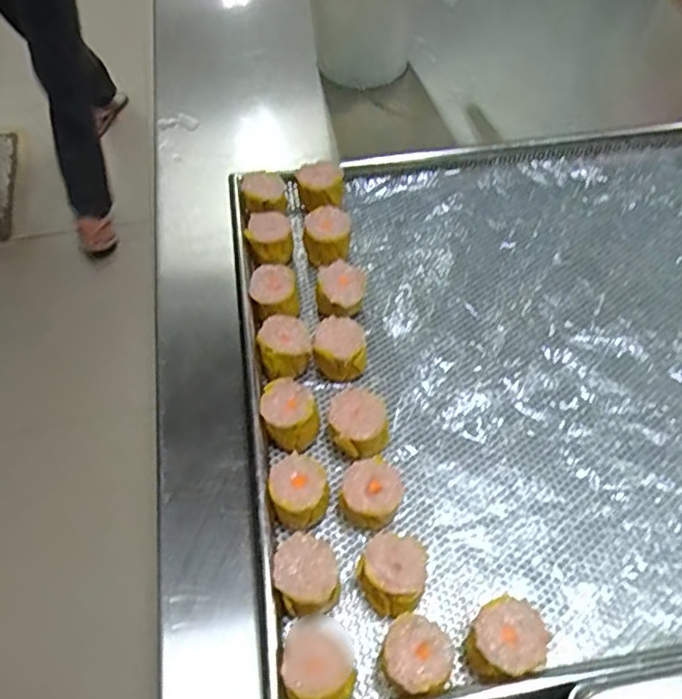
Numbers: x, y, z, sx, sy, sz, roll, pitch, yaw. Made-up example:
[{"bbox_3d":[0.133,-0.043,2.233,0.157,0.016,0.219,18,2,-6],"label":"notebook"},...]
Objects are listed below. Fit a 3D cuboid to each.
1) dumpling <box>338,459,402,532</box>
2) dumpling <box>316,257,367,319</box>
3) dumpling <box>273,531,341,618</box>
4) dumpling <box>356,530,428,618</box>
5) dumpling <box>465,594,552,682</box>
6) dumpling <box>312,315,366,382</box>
[{"bbox_3d":[0.018,0.088,0.379,0.034,0.030,0.037,11,56,9],"label":"dumpling"},{"bbox_3d":[0.001,-0.039,0.460,0.034,0.031,0.040,3,55,3],"label":"dumpling"},{"bbox_3d":[-0.018,0.127,0.351,0.034,0.036,0.041,-7,55,-4],"label":"dumpling"},{"bbox_3d":[0.029,0.124,0.351,0.036,0.033,0.040,26,59,18],"label":"dumpling"},{"bbox_3d":[0.082,0.152,0.326,0.041,0.036,0.035,-25,58,-15],"label":"dumpling"},{"bbox_3d":[-0.001,0.001,0.433,0.033,0.029,0.038,-7,55,-4],"label":"dumpling"}]

